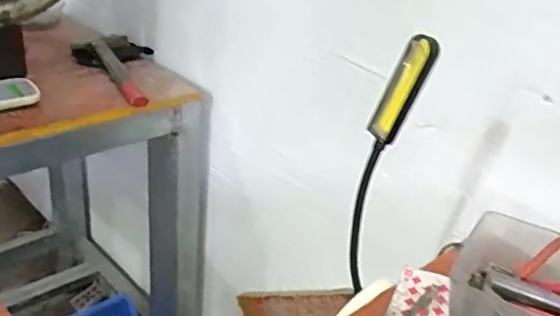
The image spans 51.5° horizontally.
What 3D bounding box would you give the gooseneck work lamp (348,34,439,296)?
[{"bbox_3d":[0.082,0.021,0.468,0.038,0.244,0.044,11,28,10],"label":"gooseneck work lamp"}]

